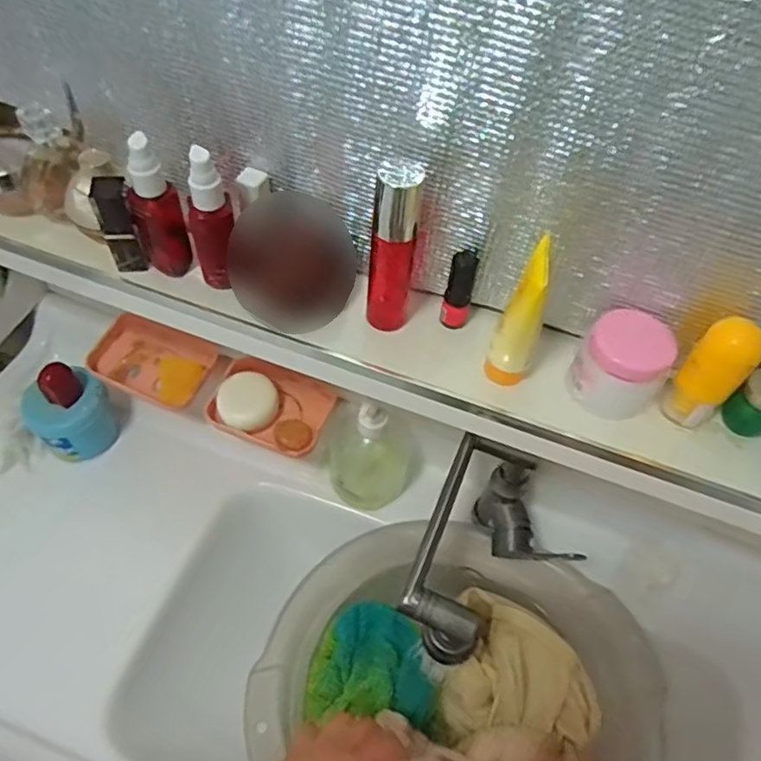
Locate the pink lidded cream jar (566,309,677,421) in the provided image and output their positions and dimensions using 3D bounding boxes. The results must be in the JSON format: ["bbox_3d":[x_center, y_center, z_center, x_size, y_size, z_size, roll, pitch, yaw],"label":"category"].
[{"bbox_3d":[0.171,-0.009,0.444,0.064,0.064,0.051,33,57,19],"label":"pink lidded cream jar"}]

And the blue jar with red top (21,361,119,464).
[{"bbox_3d":[-0.350,0.032,0.692,0.073,0.110,0.084,36,58,21],"label":"blue jar with red top"}]

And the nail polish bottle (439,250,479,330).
[{"bbox_3d":[0.062,-0.070,0.479,0.020,0.072,0.027,16,53,7],"label":"nail polish bottle"}]

